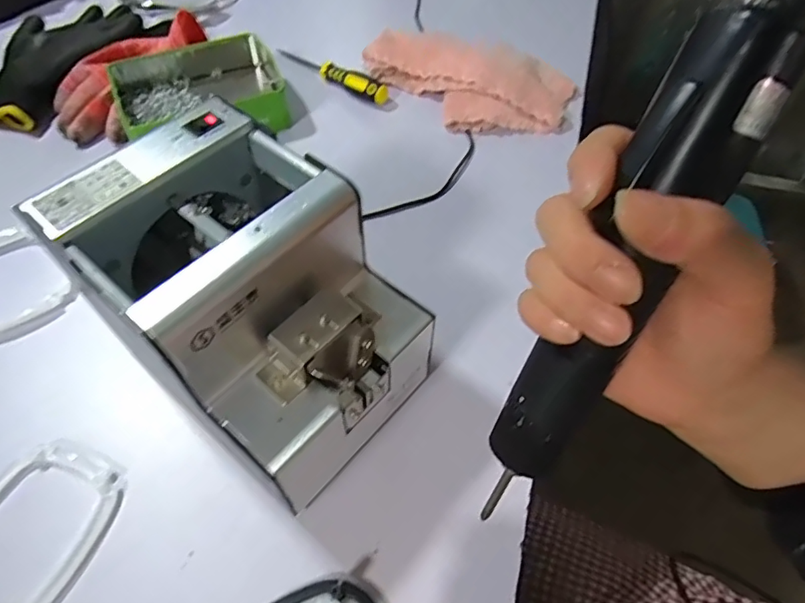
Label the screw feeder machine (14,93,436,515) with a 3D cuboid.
[{"bbox_3d":[-0.083,0.007,0.313,0.185,0.142,0.139,36,62,22],"label":"screw feeder machine"}]

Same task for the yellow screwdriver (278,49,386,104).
[{"bbox_3d":[-0.076,-0.242,0.564,0.147,0.027,0.020,32,61,20],"label":"yellow screwdriver"}]

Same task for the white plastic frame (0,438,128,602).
[{"bbox_3d":[-0.223,0.135,0.318,0.081,0.007,0.105,22,58,14],"label":"white plastic frame"}]

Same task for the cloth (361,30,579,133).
[{"bbox_3d":[0.059,-0.225,0.549,0.221,0.045,0.107,19,57,12],"label":"cloth"}]

